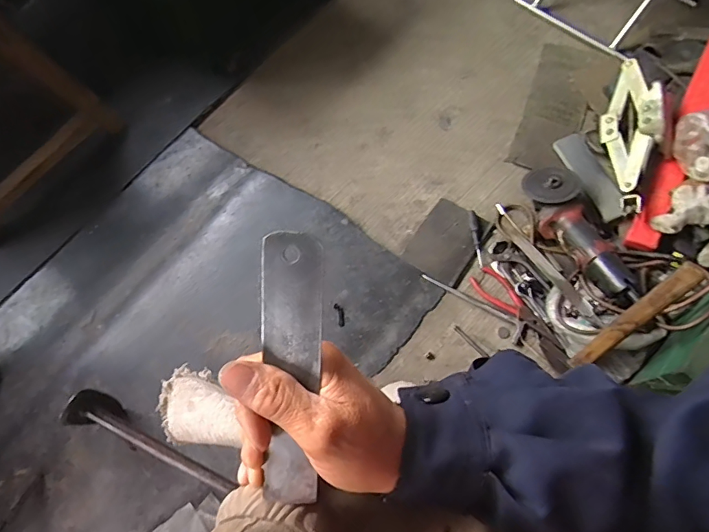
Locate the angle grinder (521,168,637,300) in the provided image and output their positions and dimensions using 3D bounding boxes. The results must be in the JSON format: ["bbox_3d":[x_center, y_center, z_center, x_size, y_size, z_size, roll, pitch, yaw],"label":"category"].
[{"bbox_3d":[0.381,-0.053,0.773,0.109,0.079,0.272,-13,54,-3],"label":"angle grinder"}]

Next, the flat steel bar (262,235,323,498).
[{"bbox_3d":[-0.035,0.060,0.256,0.033,0.005,0.155,2,101,2],"label":"flat steel bar"}]

